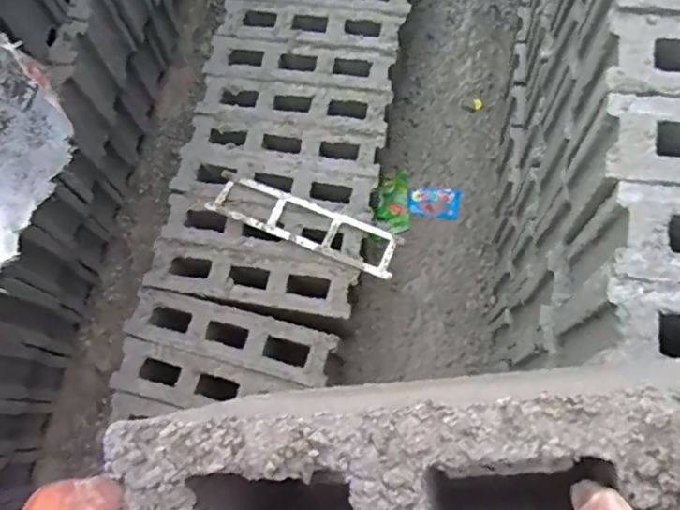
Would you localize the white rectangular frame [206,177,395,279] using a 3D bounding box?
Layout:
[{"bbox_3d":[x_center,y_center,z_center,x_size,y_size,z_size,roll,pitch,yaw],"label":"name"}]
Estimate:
[{"bbox_3d":[-0.067,-0.062,1.117,0.362,0.022,0.088,23,76,7],"label":"white rectangular frame"}]

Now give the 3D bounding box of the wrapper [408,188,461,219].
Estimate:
[{"bbox_3d":[0.223,-0.126,1.397,0.119,0.009,0.072,8,74,4],"label":"wrapper"}]

